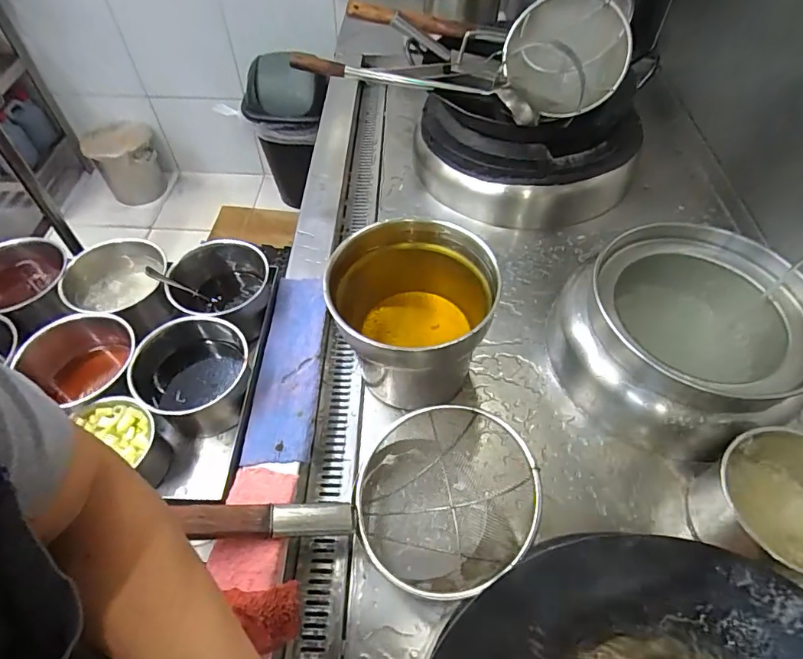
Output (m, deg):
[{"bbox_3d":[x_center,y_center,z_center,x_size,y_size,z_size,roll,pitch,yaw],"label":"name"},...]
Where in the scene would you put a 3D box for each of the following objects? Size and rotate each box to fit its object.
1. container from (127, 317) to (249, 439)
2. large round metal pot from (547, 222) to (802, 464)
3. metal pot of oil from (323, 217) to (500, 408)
[{"bbox_3d":[-0.297,0.071,0.697,0.157,0.100,0.153,-20,56,-15],"label":"container"},{"bbox_3d":[0.432,-0.005,0.755,0.334,0.181,0.349,0,53,0],"label":"large round metal pot"},{"bbox_3d":[0.016,-0.003,0.729,0.222,0.226,0.230,0,53,0],"label":"metal pot of oil"}]

